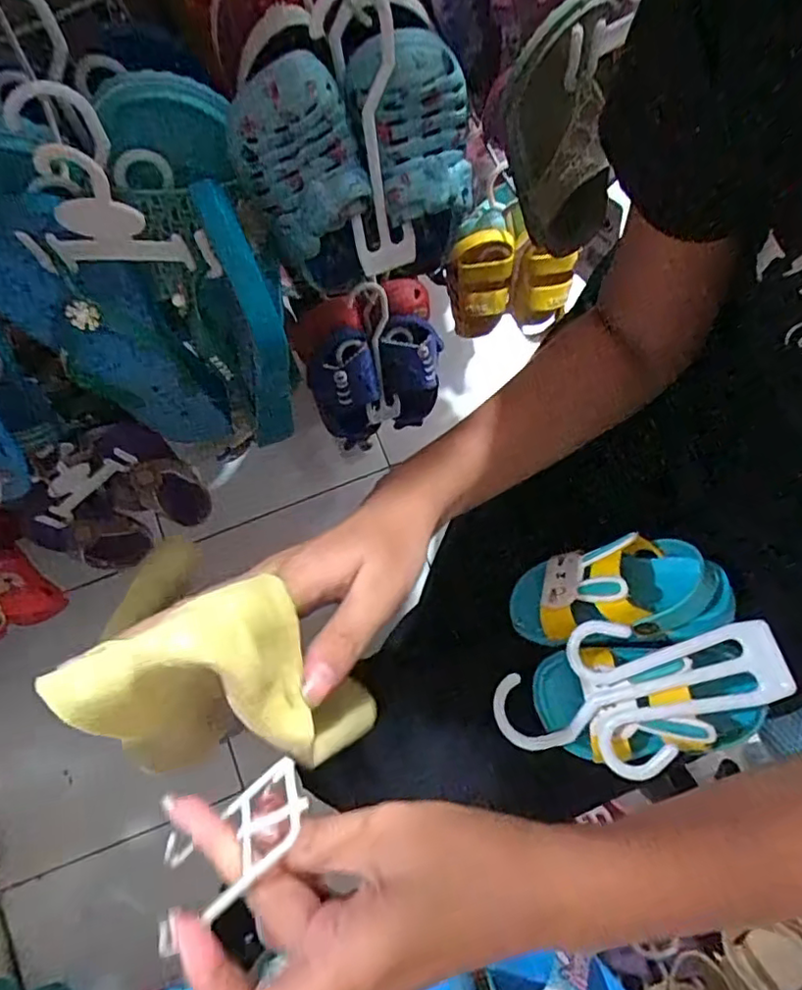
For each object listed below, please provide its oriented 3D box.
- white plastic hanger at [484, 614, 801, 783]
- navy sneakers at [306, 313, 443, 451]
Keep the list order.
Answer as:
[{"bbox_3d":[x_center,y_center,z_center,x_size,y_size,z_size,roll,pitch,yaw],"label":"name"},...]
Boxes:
[{"bbox_3d":[0.131,0.113,0.344,0.157,0.017,0.081,-24,78,21],"label":"white plastic hanger"},{"bbox_3d":[-0.027,-0.129,0.685,0.153,0.139,0.060,-22,44,-10],"label":"navy sneakers"}]

